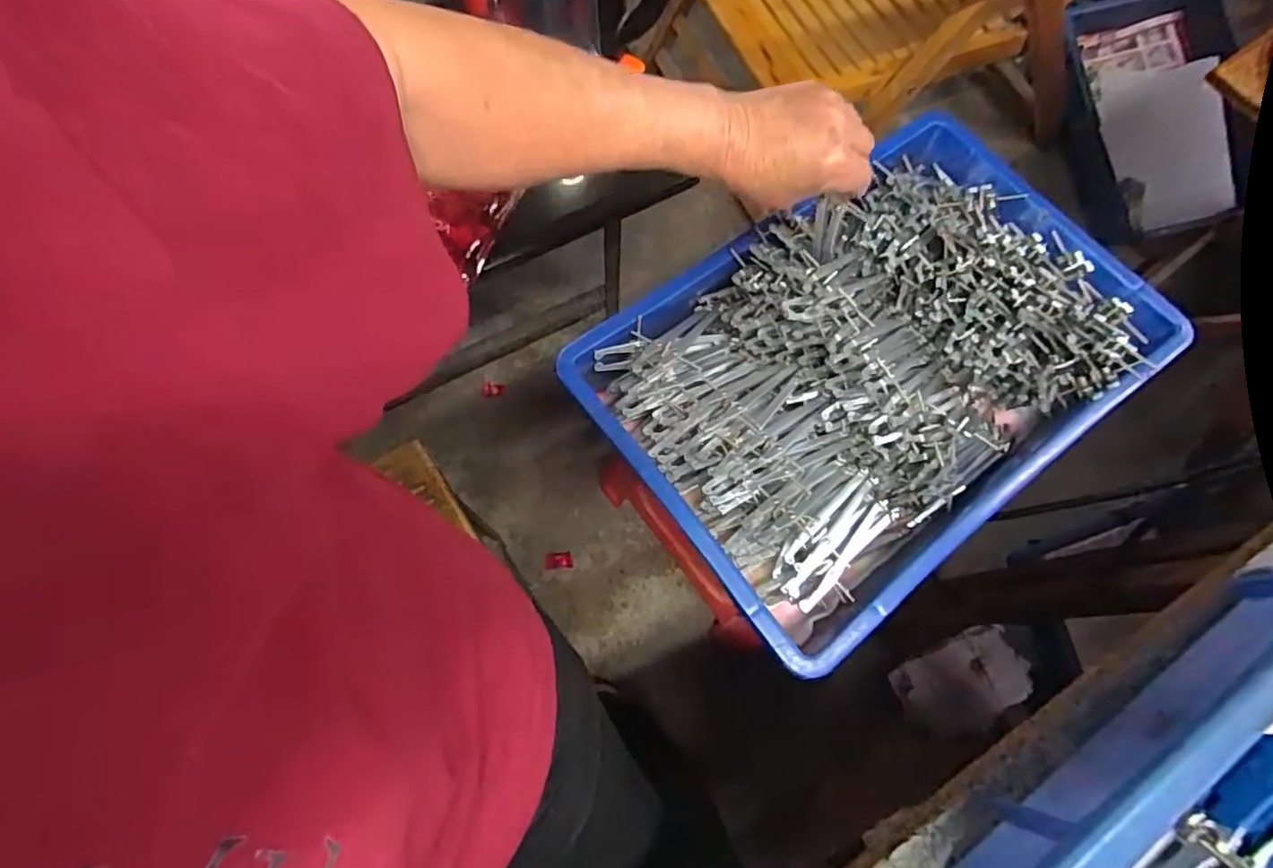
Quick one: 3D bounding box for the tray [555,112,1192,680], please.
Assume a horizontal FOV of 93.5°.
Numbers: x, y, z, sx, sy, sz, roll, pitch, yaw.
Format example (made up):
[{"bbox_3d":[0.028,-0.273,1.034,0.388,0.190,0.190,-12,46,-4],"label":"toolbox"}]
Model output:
[{"bbox_3d":[0.186,-0.061,0.476,0.423,0.083,0.282,-35,76,-13],"label":"tray"}]

